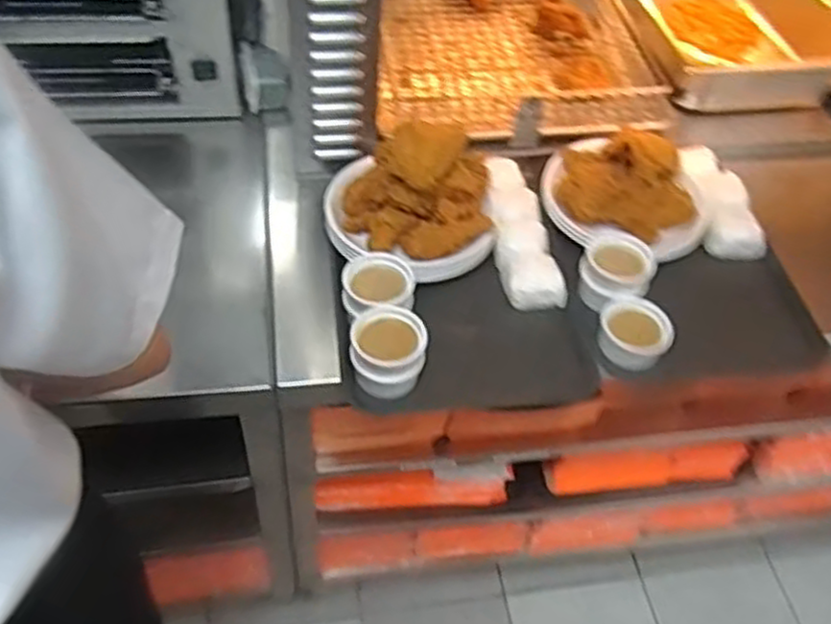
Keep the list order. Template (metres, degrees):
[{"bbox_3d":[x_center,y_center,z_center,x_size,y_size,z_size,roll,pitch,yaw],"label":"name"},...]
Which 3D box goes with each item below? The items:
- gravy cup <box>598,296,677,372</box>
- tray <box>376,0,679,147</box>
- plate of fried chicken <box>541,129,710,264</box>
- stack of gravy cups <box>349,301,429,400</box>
[{"bbox_3d":[0.263,0.025,0.900,0.083,0.042,0.073,38,58,23],"label":"gravy cup"},{"bbox_3d":[0.165,-0.472,1.247,0.431,0.081,0.549,3,51,-3],"label":"tray"},{"bbox_3d":[0.288,-0.166,0.992,0.218,0.064,0.193,10,51,2],"label":"plate of fried chicken"},{"bbox_3d":[-0.030,0.043,0.851,0.081,0.071,0.082,7,51,0],"label":"stack of gravy cups"}]

